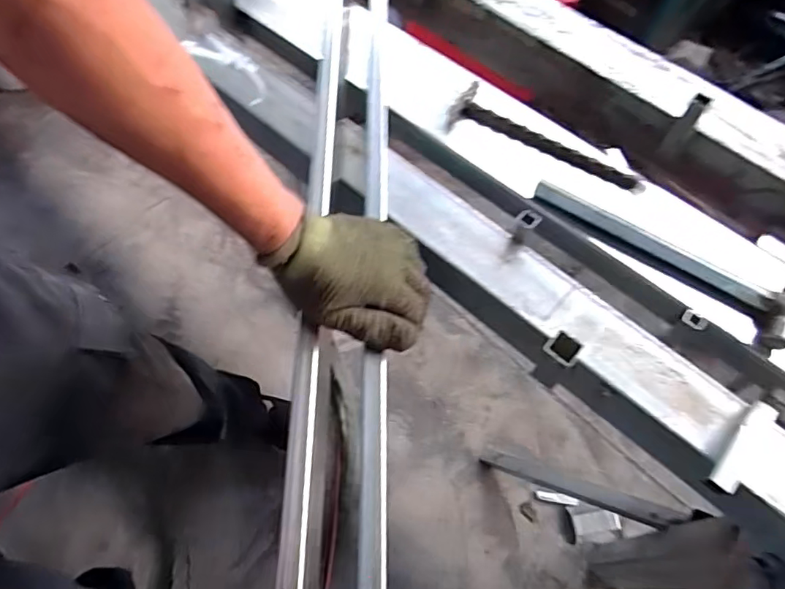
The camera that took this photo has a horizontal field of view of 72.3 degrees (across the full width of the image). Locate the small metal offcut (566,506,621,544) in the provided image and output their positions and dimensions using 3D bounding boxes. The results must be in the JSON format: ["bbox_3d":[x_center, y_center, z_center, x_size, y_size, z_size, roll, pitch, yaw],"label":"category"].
[{"bbox_3d":[0.439,0.497,1.161,0.107,0.015,0.076,-1,62,-2],"label":"small metal offcut"}]

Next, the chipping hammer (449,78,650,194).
[{"bbox_3d":[0.217,-0.212,0.753,0.282,0.026,0.073,27,65,12],"label":"chipping hammer"}]

